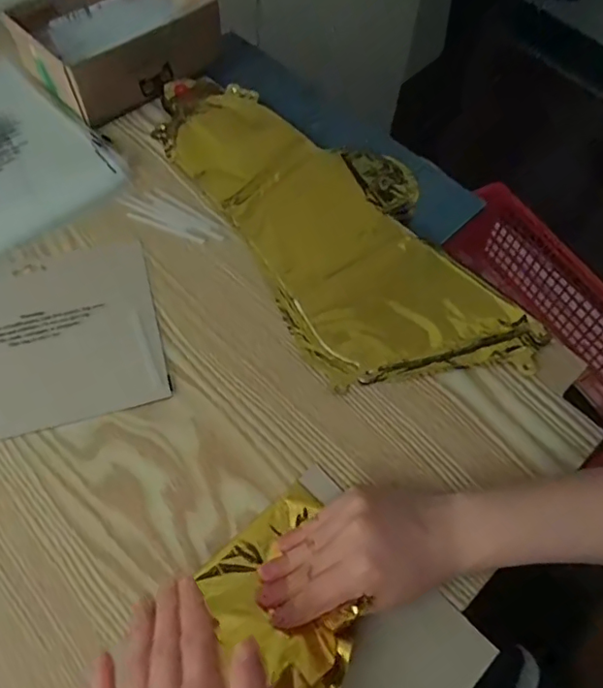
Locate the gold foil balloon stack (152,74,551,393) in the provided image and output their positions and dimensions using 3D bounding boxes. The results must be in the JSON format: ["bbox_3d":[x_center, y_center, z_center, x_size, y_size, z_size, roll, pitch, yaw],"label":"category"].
[{"bbox_3d":[0.028,-0.125,0.532,0.198,0.028,0.422,-27,65,-17],"label":"gold foil balloon stack"}]

